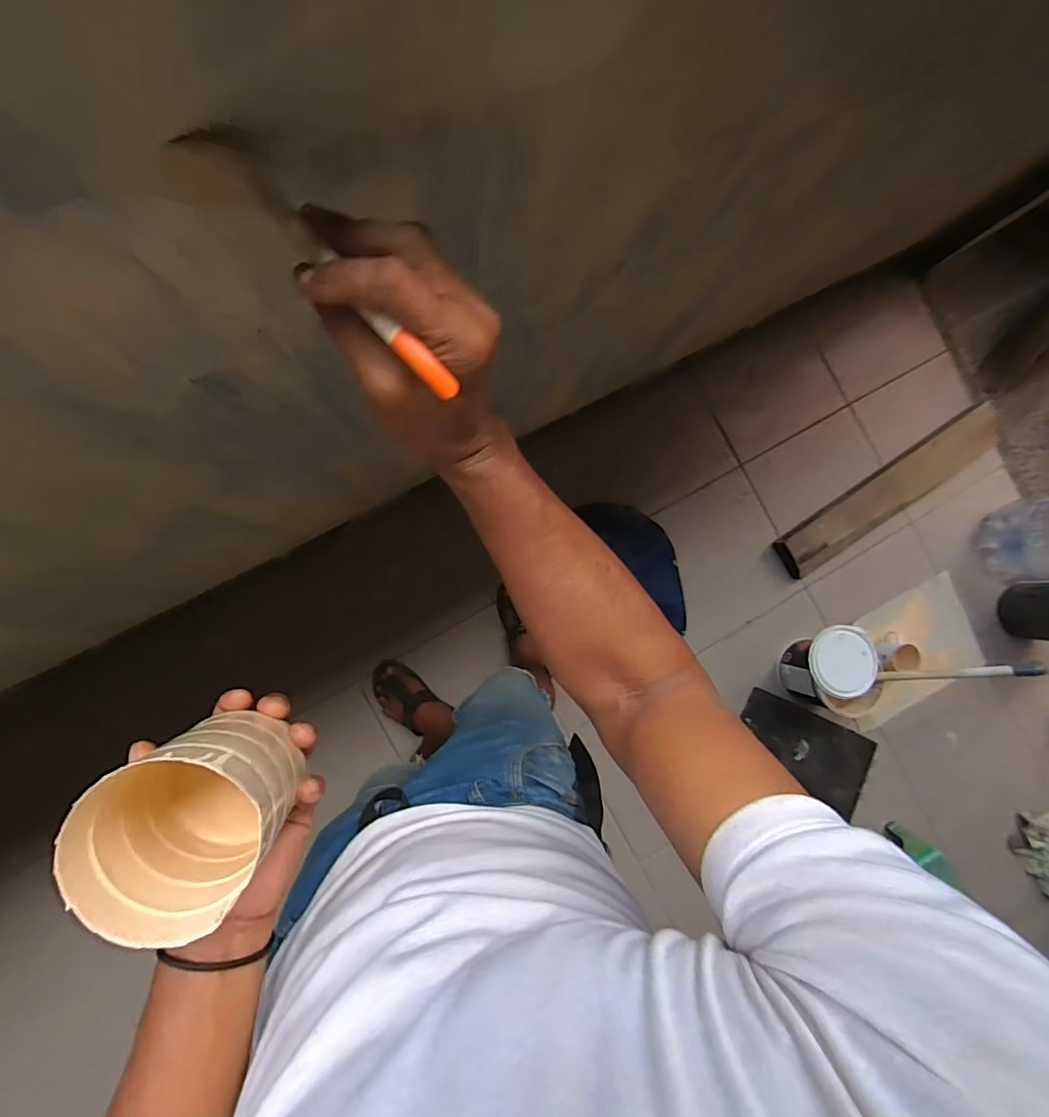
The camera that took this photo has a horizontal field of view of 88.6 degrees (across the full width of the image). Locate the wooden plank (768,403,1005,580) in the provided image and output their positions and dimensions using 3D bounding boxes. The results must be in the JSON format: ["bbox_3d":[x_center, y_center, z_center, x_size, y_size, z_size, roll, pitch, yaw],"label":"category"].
[{"bbox_3d":[1.063,-0.194,1.551,0.766,0.057,0.139,-33,91,-8],"label":"wooden plank"}]

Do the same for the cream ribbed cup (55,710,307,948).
[{"bbox_3d":[-0.180,0.141,0.300,0.096,0.114,0.079,-36,90,-3],"label":"cream ribbed cup"}]

